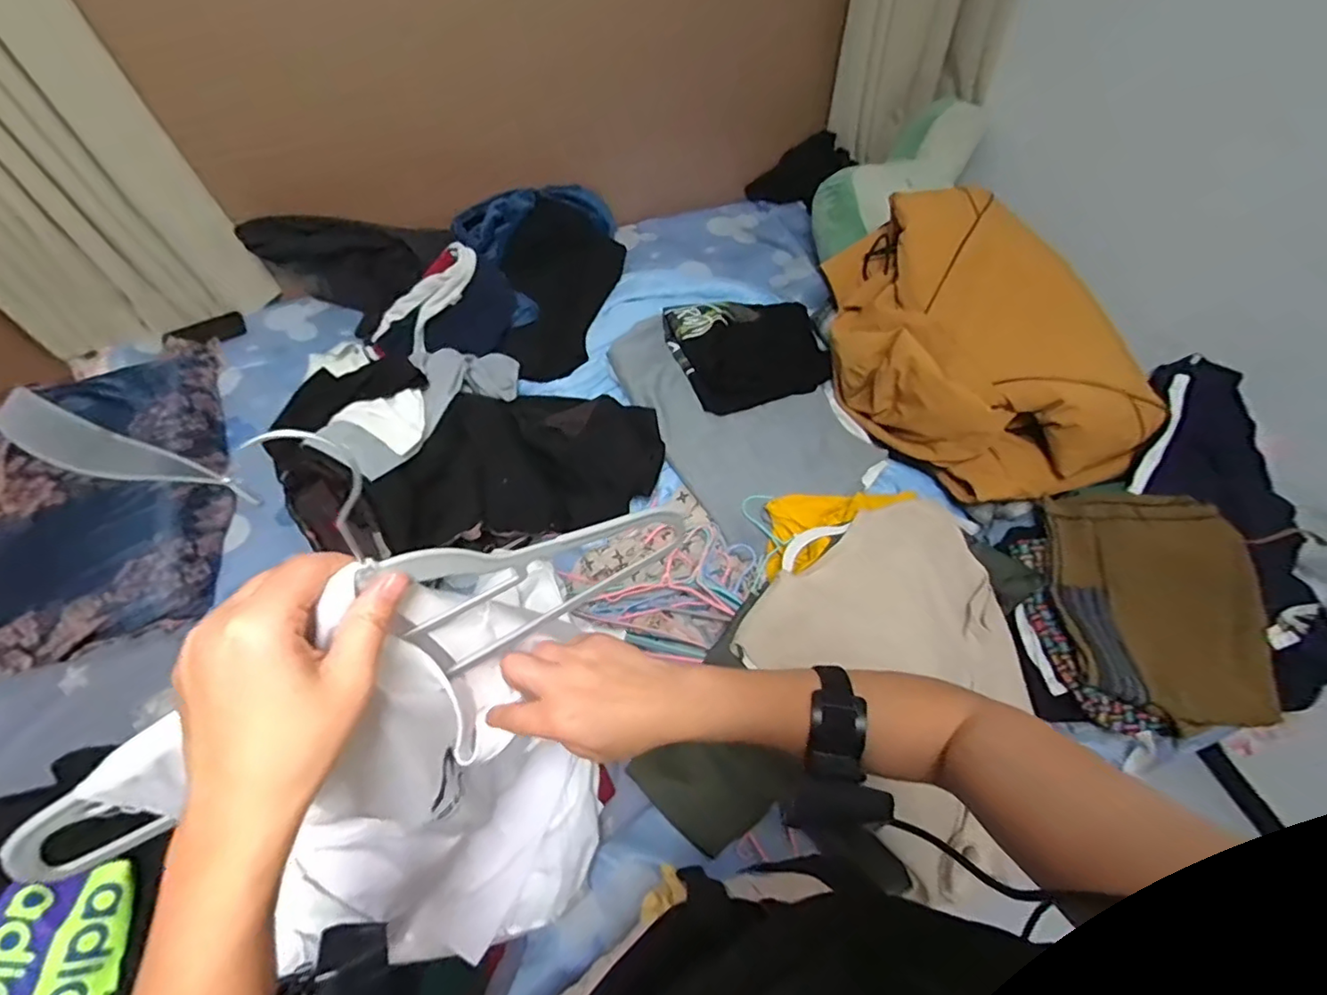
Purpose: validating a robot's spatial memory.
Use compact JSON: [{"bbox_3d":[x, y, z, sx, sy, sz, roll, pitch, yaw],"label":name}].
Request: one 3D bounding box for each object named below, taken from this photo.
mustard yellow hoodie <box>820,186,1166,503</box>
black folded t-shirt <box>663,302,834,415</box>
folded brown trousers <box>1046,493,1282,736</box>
[{"bbox_3d":[0.511,-0.260,1.012,0.339,0.290,0.592,-27,62,-16],"label":"mustard yellow hoodie"},{"bbox_3d":[0.179,-0.298,1.163,0.323,0.100,0.242,-16,60,-10],"label":"black folded t-shirt"},{"bbox_3d":[0.755,0.167,0.879,0.326,0.106,0.339,13,59,7],"label":"folded brown trousers"}]

